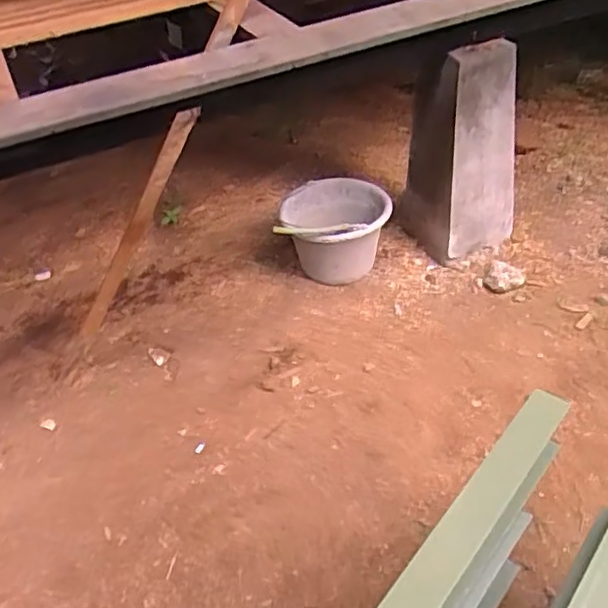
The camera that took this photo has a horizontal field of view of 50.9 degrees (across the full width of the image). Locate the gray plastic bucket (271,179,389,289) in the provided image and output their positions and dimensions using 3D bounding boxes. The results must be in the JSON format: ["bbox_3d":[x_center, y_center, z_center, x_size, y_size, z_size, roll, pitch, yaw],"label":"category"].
[{"bbox_3d":[0.081,-0.187,1.684,0.275,0.224,0.290,-4,41,3],"label":"gray plastic bucket"}]

